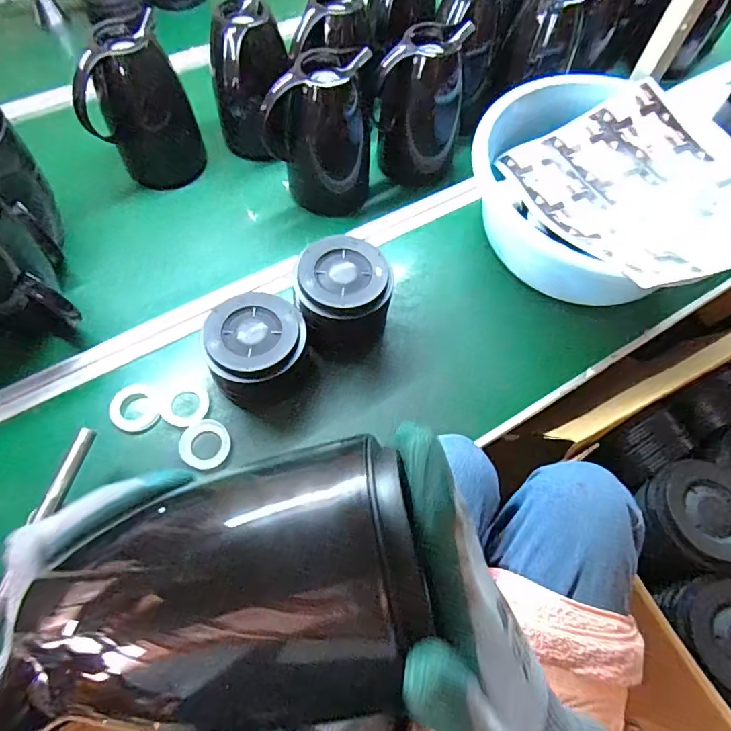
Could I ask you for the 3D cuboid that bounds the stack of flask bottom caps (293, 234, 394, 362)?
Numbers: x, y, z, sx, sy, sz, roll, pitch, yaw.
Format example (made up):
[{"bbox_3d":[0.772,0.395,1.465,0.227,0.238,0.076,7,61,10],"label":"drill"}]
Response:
[{"bbox_3d":[-0.027,-0.084,0.621,0.111,0.105,0.114,2,63,-1],"label":"stack of flask bottom caps"}]

